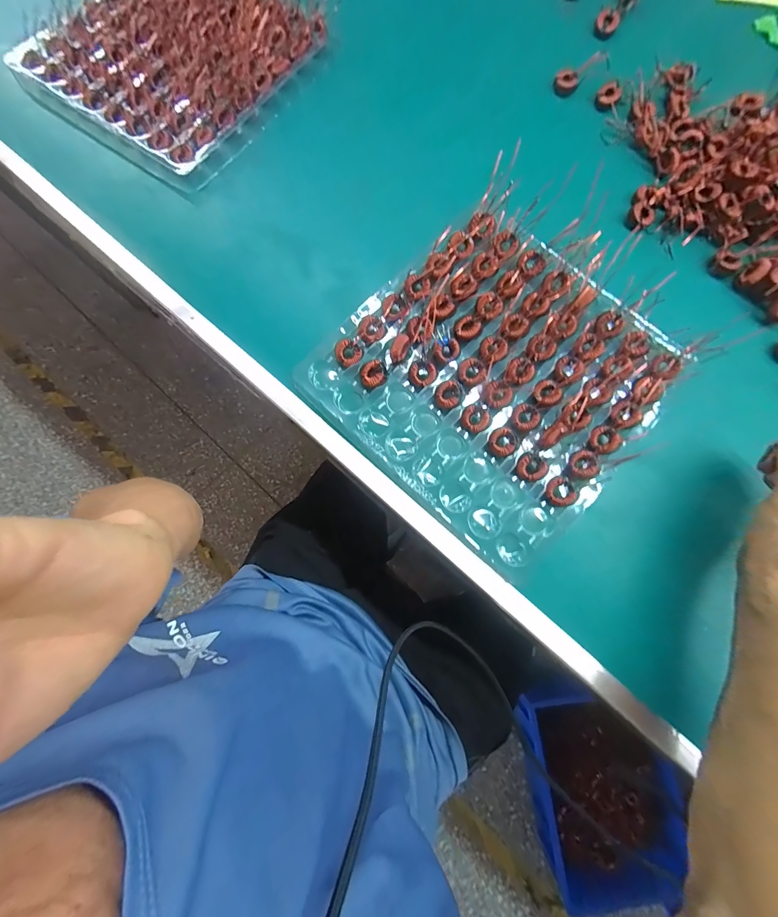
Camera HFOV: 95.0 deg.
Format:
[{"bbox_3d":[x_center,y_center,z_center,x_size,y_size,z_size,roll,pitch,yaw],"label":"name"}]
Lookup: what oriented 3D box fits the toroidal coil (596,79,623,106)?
[{"bbox_3d":[0.261,-0.432,0.424,0.026,0.016,0.020,29,80,5],"label":"toroidal coil"}]

